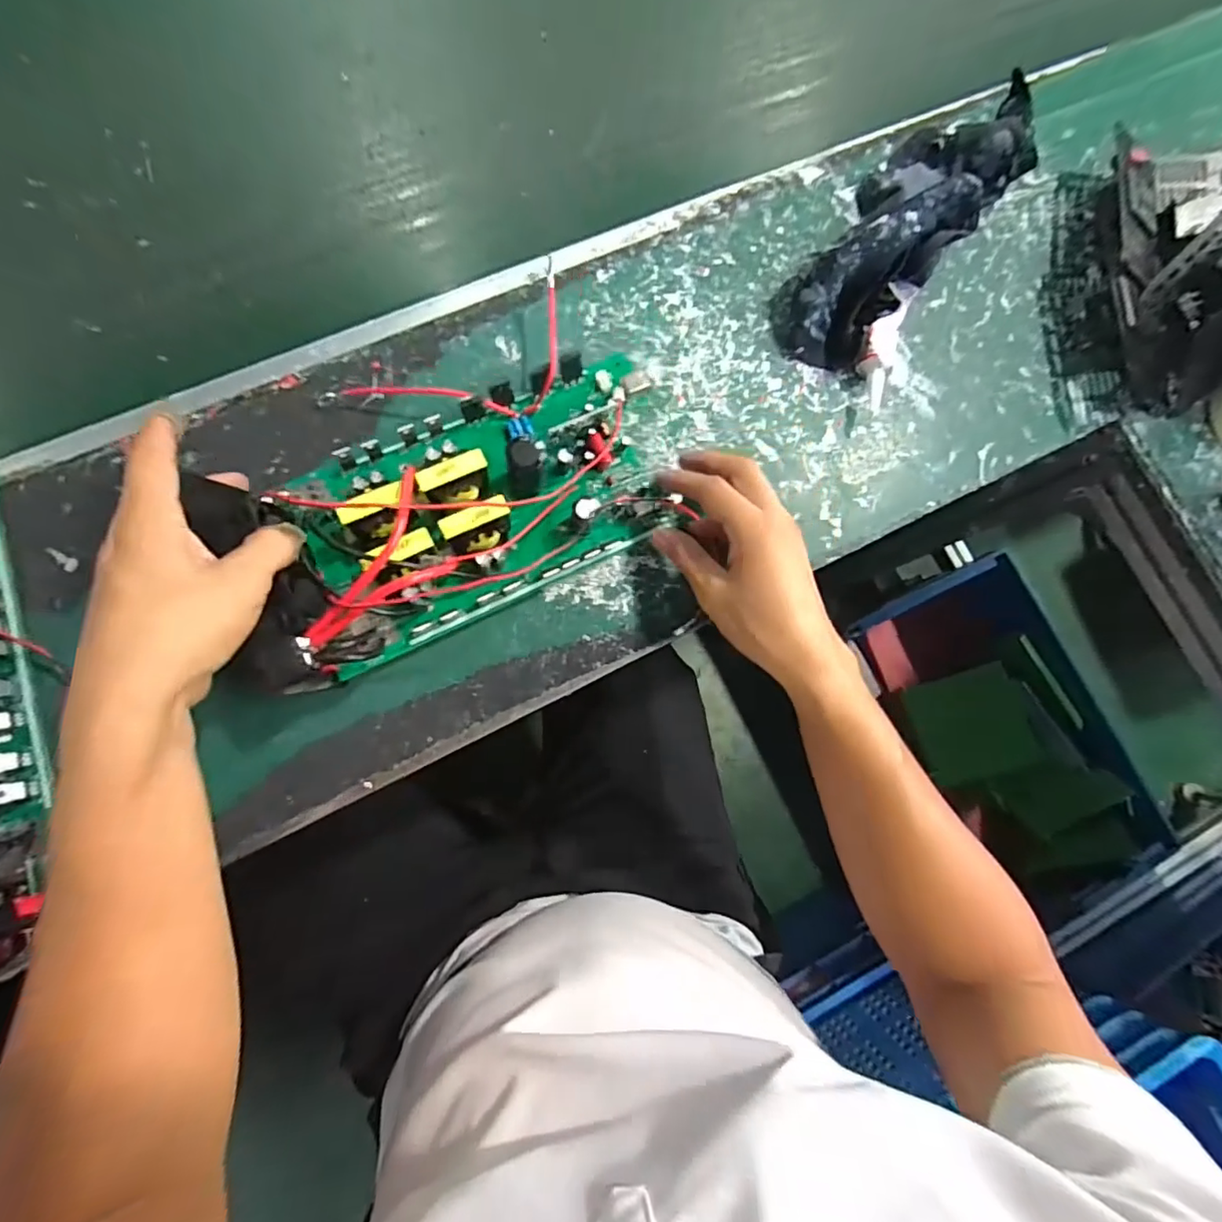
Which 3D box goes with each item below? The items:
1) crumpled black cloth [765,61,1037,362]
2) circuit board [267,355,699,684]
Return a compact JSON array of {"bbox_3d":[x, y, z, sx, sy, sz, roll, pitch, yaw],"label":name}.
[{"bbox_3d":[0.225,-0.295,0.415,0.092,0.062,0.281,37,79,1],"label":"crumpled black cloth"},{"bbox_3d":[-0.083,-0.072,0.354,0.262,0.061,0.131,-26,84,-8],"label":"circuit board"}]

